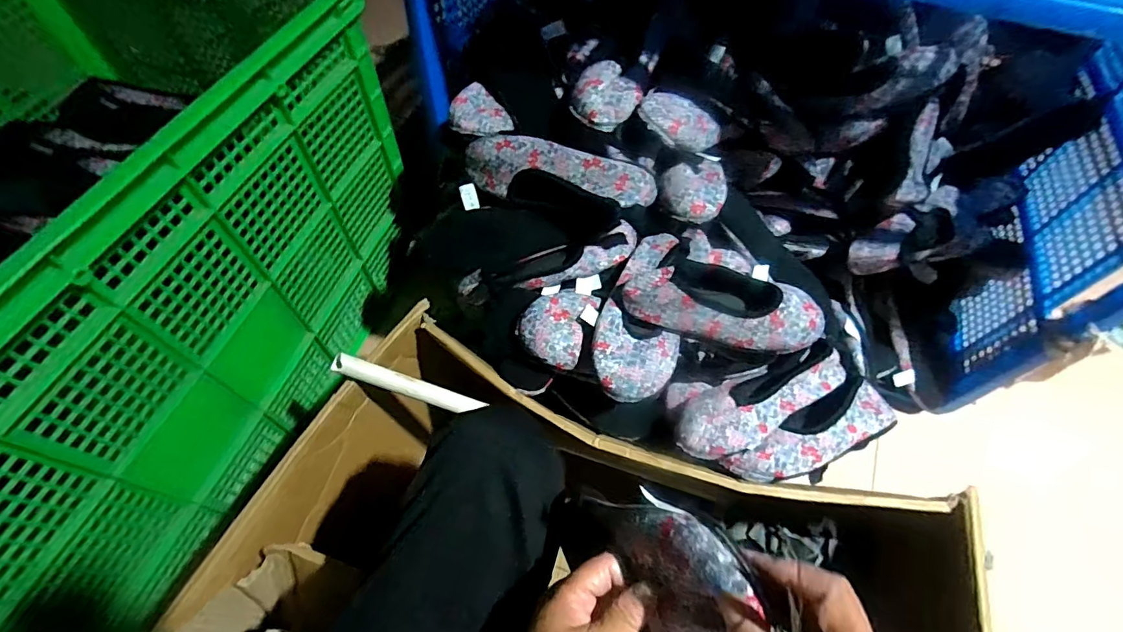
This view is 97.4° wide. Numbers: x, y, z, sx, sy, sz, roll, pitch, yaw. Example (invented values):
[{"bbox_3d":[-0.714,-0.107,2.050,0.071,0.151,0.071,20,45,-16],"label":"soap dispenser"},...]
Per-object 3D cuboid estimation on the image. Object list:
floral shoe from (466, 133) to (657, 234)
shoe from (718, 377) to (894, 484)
[{"bbox_3d":[-0.007,-0.173,0.665,0.252,0.102,0.078,25,61,13],"label":"floral shoe"},{"bbox_3d":[0.321,0.158,0.628,0.233,0.056,0.075,-26,63,-16],"label":"shoe"}]

